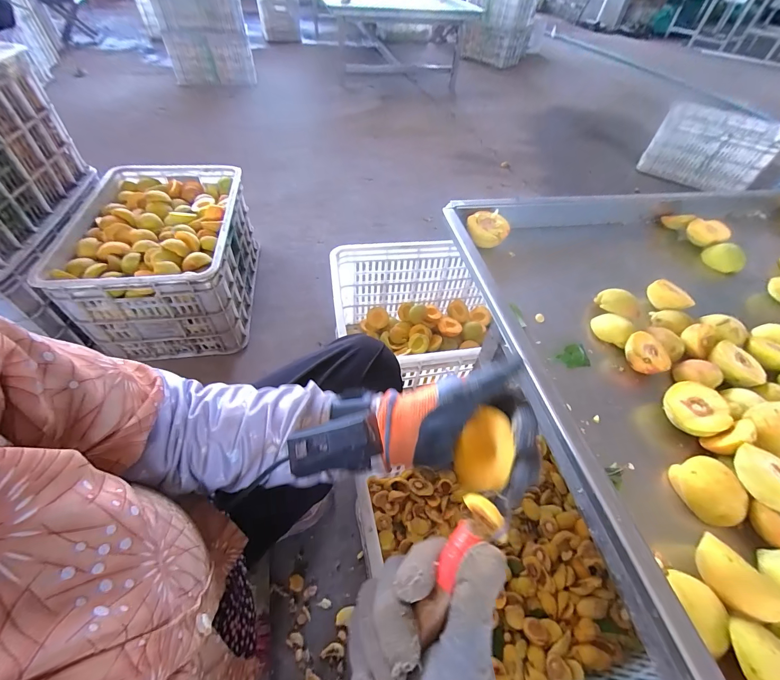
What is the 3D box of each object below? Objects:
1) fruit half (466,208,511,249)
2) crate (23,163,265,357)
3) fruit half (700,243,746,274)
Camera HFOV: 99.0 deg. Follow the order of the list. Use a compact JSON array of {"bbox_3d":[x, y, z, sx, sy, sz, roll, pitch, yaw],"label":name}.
[{"bbox_3d":[0.175,-0.199,0.609,0.077,0.049,0.058,-1,52,-6],"label":"fruit half"},{"bbox_3d":[-0.574,-0.215,0.893,0.339,0.274,0.463,-4,52,-8],"label":"crate"},{"bbox_3d":[0.632,-0.156,0.628,0.042,0.038,0.063,-27,59,-24],"label":"fruit half"}]

